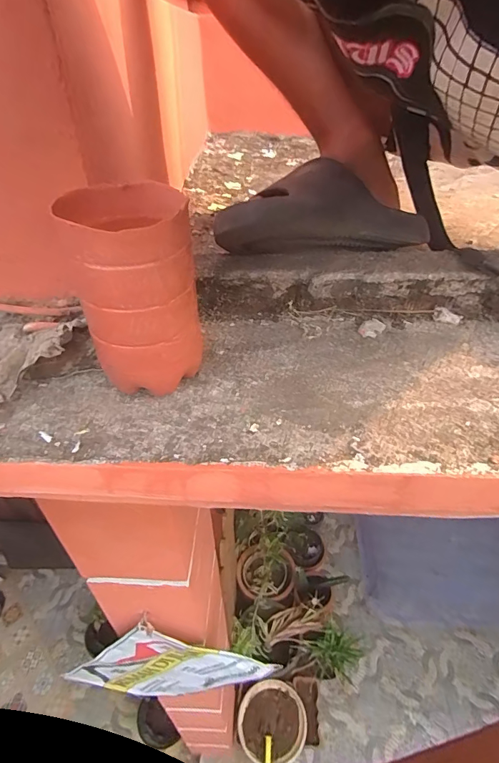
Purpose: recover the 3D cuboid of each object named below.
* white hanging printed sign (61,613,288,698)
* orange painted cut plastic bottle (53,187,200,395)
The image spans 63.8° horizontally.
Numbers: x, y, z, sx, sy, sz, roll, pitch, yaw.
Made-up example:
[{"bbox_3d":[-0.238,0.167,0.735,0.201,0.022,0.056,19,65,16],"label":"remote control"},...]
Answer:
[{"bbox_3d":[-0.222,0.741,1.027,0.482,0.402,0.019,-41,29,29],"label":"white hanging printed sign"},{"bbox_3d":[-0.081,-0.060,0.306,0.084,0.150,0.084,-15,39,-11],"label":"orange painted cut plastic bottle"}]

